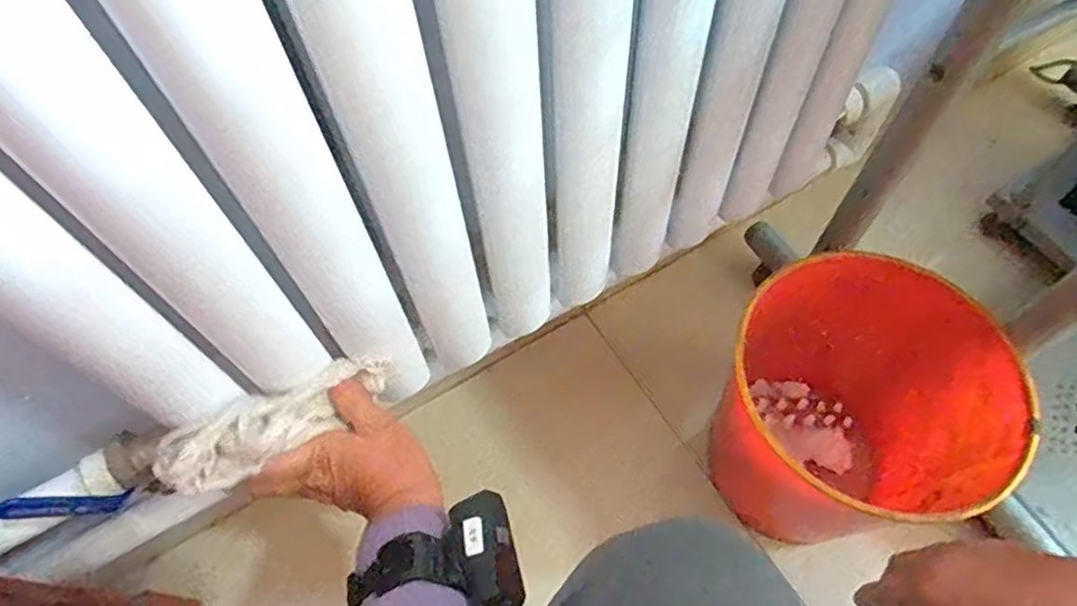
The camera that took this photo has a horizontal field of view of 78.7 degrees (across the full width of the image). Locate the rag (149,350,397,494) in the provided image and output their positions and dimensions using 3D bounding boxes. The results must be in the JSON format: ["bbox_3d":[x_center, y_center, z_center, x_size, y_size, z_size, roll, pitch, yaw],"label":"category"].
[{"bbox_3d":[-0.169,0.078,0.443,0.154,0.057,0.047,-28,62,-34],"label":"rag"}]

